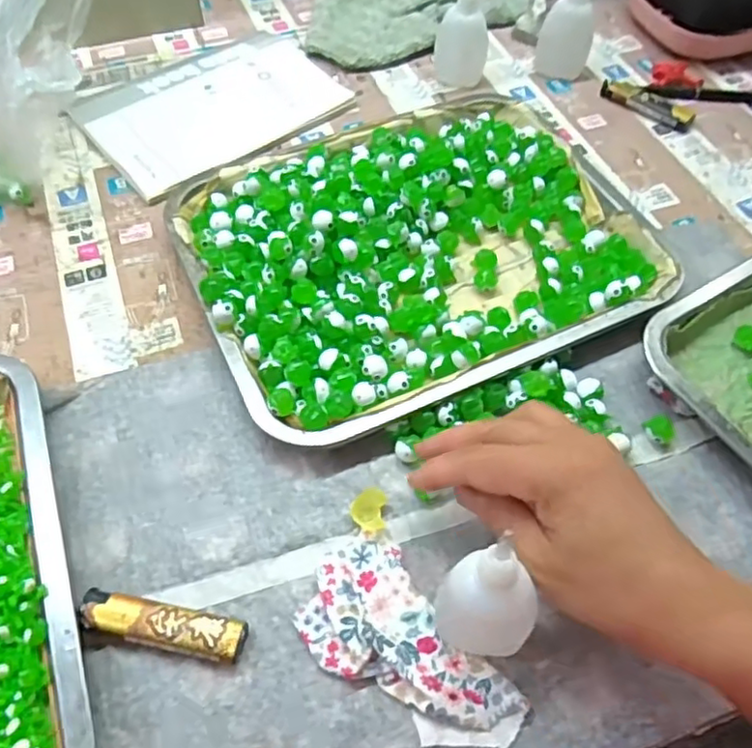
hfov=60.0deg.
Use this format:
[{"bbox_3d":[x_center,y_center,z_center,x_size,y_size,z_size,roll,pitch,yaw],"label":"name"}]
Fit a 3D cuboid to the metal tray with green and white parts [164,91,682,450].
[{"bbox_3d":[0.028,-0.093,0.445,0.295,0.033,0.235,-23,61,-14],"label":"metal tray with green and white parts"}]

